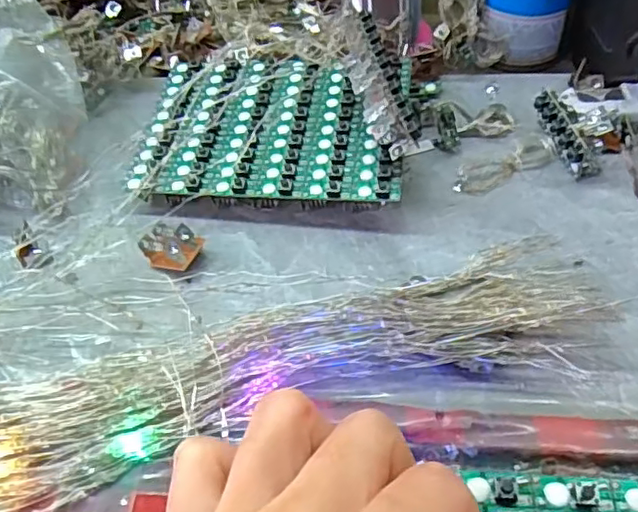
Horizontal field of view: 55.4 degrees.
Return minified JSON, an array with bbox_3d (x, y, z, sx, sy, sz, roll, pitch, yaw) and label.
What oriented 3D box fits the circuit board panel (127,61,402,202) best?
[{"bbox_3d":[-0.023,-0.063,0.305,0.124,0.018,0.091,4,57,7],"label":"circuit board panel"}]

